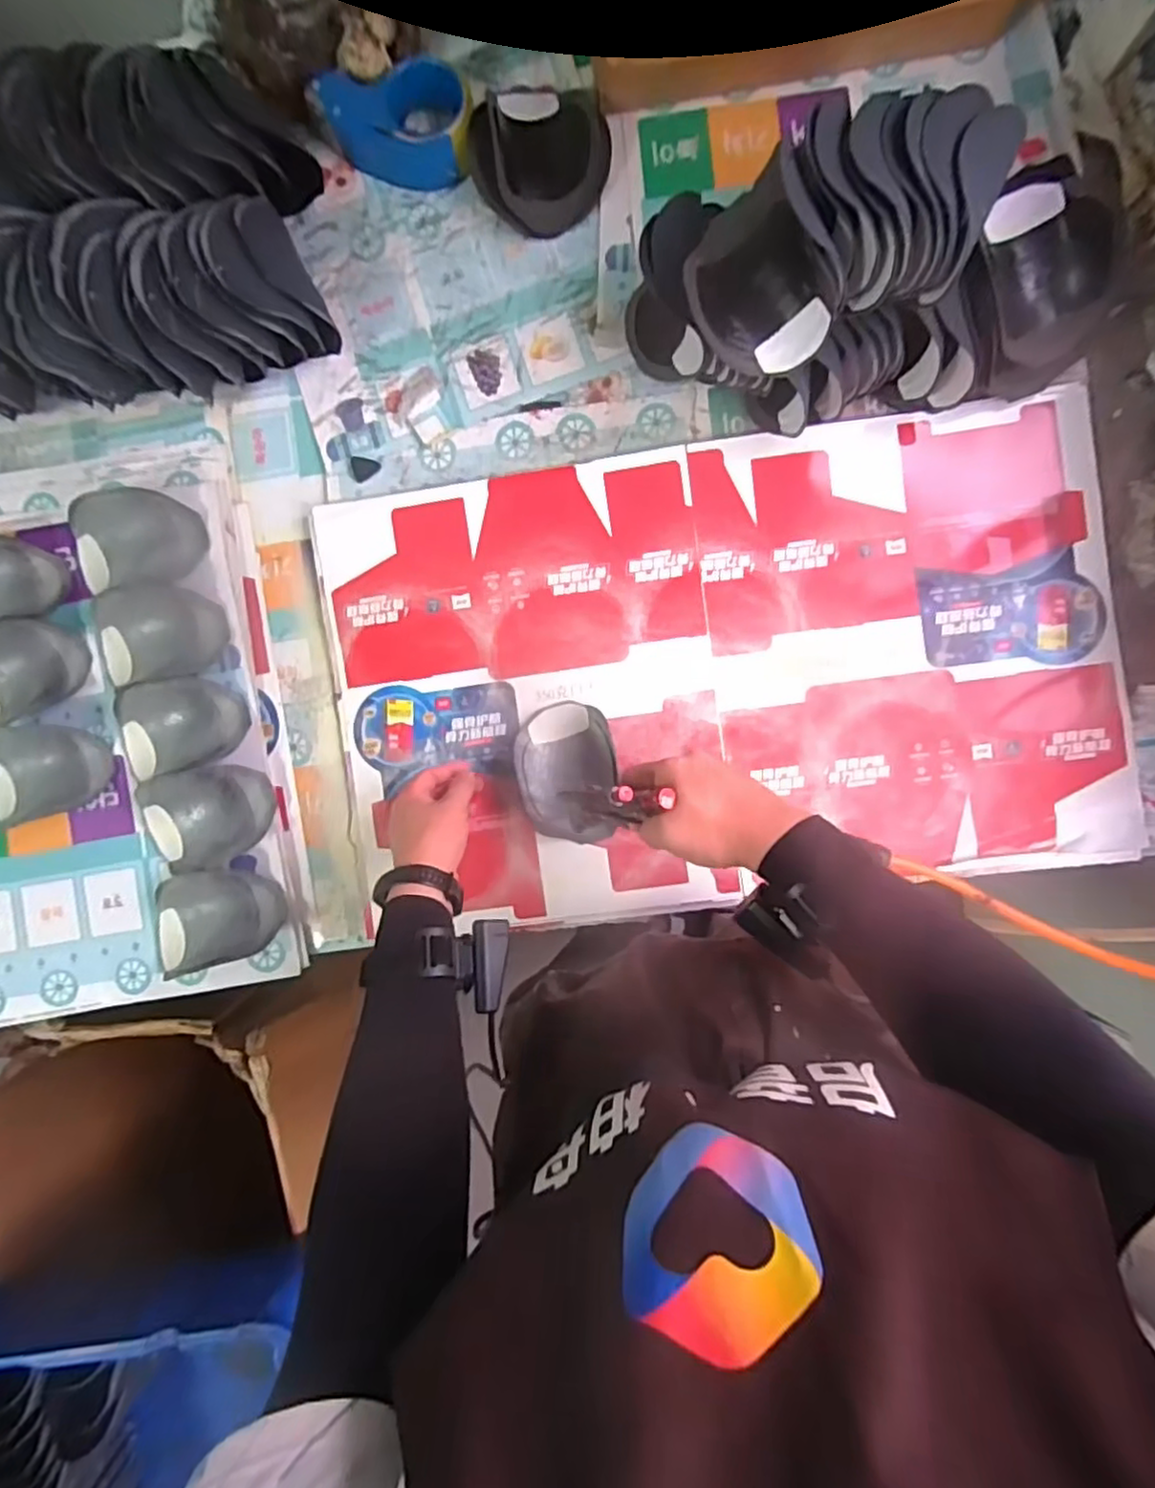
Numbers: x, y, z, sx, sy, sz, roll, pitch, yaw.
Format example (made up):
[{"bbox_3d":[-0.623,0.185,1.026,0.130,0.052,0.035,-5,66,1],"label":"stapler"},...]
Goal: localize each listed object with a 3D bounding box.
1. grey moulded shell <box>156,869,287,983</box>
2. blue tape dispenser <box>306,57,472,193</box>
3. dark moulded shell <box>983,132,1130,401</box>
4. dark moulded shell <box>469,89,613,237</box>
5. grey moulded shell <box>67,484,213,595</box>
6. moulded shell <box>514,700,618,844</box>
[{"bbox_3d":[-0.379,0.180,0.708,0.140,0.039,0.099,-17,87,4],"label":"grey moulded shell"},{"bbox_3d":[-0.183,-0.632,0.697,0.161,0.057,0.089,4,89,4],"label":"blue tape dispenser"},{"bbox_3d":[0.414,-0.422,0.624,0.111,0.106,0.167,-12,87,4],"label":"dark moulded shell"},{"bbox_3d":[-0.034,-0.606,0.687,0.128,0.058,0.151,20,90,5],"label":"dark moulded shell"},{"bbox_3d":[-0.464,-0.218,0.720,0.145,0.037,0.102,-10,88,4],"label":"grey moulded shell"},{"bbox_3d":[-0.010,0.030,0.678,0.097,0.054,0.141,-11,88,4],"label":"moulded shell"}]

